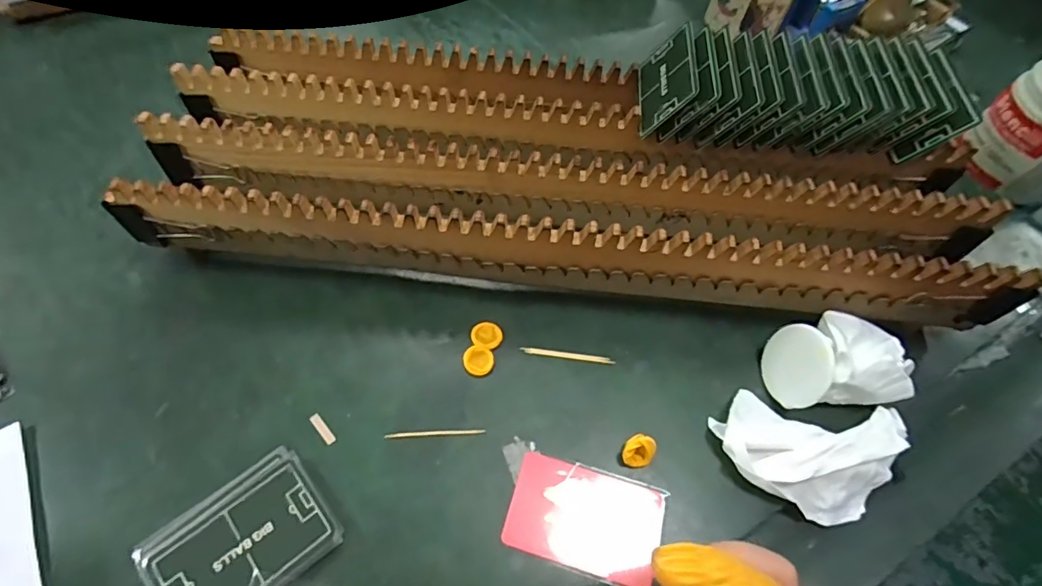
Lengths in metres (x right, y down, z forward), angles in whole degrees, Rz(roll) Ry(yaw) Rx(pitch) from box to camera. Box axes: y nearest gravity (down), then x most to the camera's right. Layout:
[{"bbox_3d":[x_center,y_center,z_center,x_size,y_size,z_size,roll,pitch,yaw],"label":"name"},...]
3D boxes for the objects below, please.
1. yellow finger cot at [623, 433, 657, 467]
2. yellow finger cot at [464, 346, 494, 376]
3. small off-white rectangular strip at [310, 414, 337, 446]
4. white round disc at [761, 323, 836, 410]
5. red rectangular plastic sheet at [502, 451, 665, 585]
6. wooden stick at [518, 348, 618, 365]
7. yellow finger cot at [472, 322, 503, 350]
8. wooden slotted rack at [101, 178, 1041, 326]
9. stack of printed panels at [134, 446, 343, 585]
[{"bbox_3d":[0.072,0.097,0.312,0.020,0.015,0.017,-39,68,-22],"label":"yellow finger cot"},{"bbox_3d":[-0.029,0.046,0.343,0.020,0.004,0.019,1,59,-2],"label":"yellow finger cot"},{"bbox_3d":[-0.124,0.084,0.317,0.006,0.004,0.023,-38,68,-22],"label":"small off-white rectangular strip"},{"bbox_3d":[0.177,0.046,0.327,0.004,0.051,0.050,7,58,-24],"label":"white round disc"},{"bbox_3d":[0.037,0.130,0.296,0.085,0.006,0.055,16,60,7],"label":"red rectangular plastic sheet"},{"bbox_3d":[0.032,0.042,0.348,0.064,0.004,0.005,7,59,2],"label":"wooden stick"},{"bbox_3d":[-0.023,0.029,0.353,0.021,0.004,0.020,1,59,-2],"label":"yellow finger cot"},{"bbox_3d":[0.025,-0.037,0.351,0.558,0.080,0.057,6,59,1],"label":"wooden slotted rack"},{"bbox_3d":[-0.154,0.136,0.279,0.091,0.008,0.067,-35,66,-21],"label":"stack of printed panels"}]

